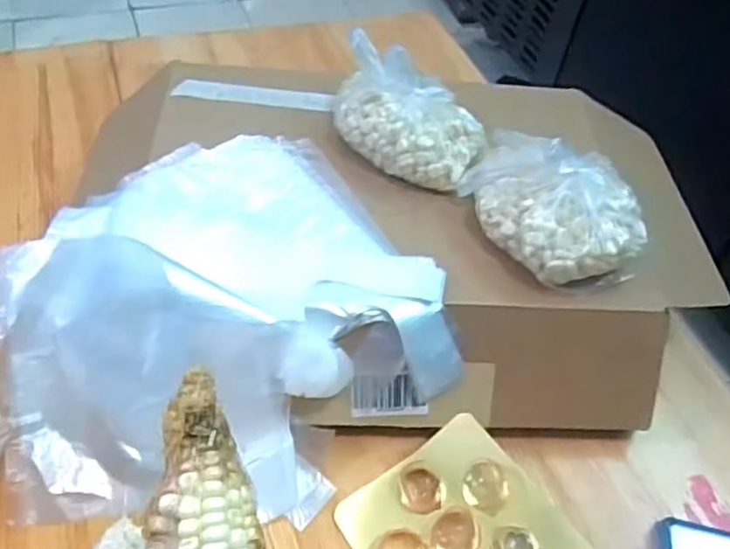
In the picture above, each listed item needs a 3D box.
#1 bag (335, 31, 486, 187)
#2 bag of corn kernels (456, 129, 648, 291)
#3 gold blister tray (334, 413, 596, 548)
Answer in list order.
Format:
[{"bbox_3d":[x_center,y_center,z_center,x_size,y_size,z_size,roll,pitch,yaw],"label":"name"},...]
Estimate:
[{"bbox_3d":[0.030,-0.119,0.488,0.120,0.056,0.075,24,50,15],"label":"bag"},{"bbox_3d":[0.130,-0.052,0.445,0.098,0.054,0.116,-13,51,-17],"label":"bag of corn kernels"},{"bbox_3d":[0.055,0.151,0.394,0.108,0.031,0.120,-37,57,-12],"label":"gold blister tray"}]

